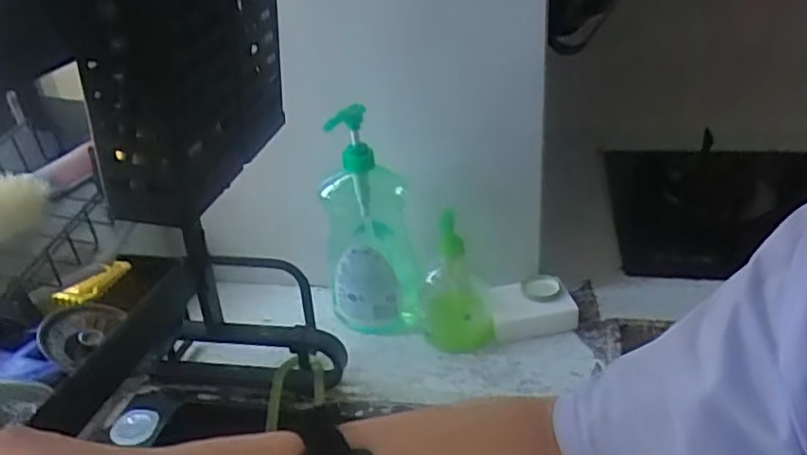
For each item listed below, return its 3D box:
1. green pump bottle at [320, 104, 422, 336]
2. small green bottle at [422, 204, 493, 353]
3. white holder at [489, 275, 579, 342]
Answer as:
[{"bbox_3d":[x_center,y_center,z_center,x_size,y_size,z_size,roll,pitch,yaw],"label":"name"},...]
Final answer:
[{"bbox_3d":[-0.040,-0.007,0.782,0.104,0.282,0.083,-5,29,-1],"label":"green pump bottle"},{"bbox_3d":[0.061,0.051,0.778,0.080,0.170,0.096,-4,29,1],"label":"small green bottle"},{"bbox_3d":[0.153,0.098,0.815,0.104,0.041,0.077,-9,29,-8],"label":"white holder"}]

